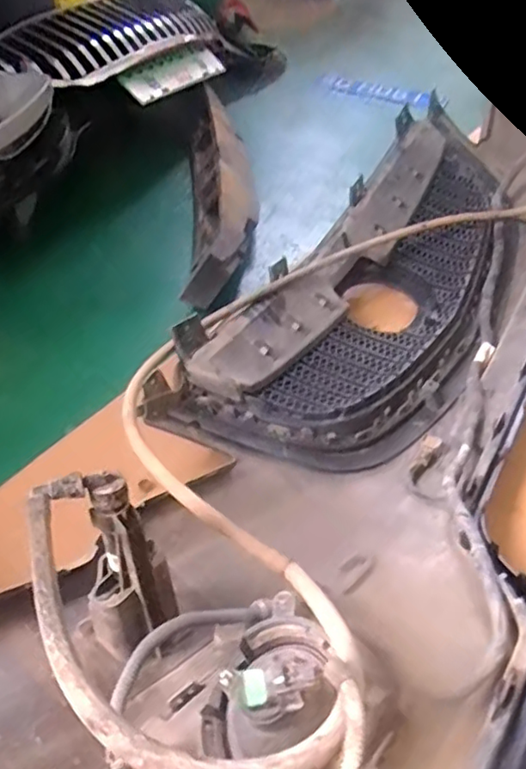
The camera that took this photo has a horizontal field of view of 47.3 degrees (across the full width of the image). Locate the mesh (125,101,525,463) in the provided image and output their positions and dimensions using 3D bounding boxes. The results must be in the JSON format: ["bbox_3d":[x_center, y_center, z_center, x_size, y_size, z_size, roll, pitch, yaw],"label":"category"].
[{"bbox_3d":[0.207,-0.153,0.987,0.330,0.151,0.894,27,49,19],"label":"mesh"}]

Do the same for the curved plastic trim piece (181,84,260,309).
[{"bbox_3d":[-0.088,-0.433,1.290,0.146,0.125,0.819,1,45,-6],"label":"curved plastic trim piece"}]

